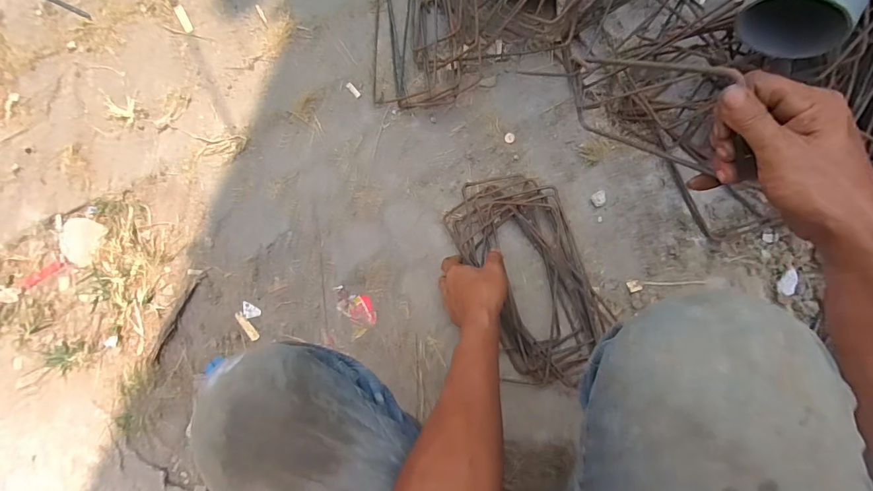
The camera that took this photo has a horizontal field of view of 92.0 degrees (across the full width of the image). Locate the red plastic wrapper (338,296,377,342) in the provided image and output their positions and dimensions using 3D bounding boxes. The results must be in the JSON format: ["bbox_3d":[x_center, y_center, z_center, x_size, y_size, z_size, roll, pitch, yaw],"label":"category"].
[{"bbox_3d":[-0.121,0.108,0.662,0.054,0.006,0.060,-29,82,5],"label":"red plastic wrapper"}]

